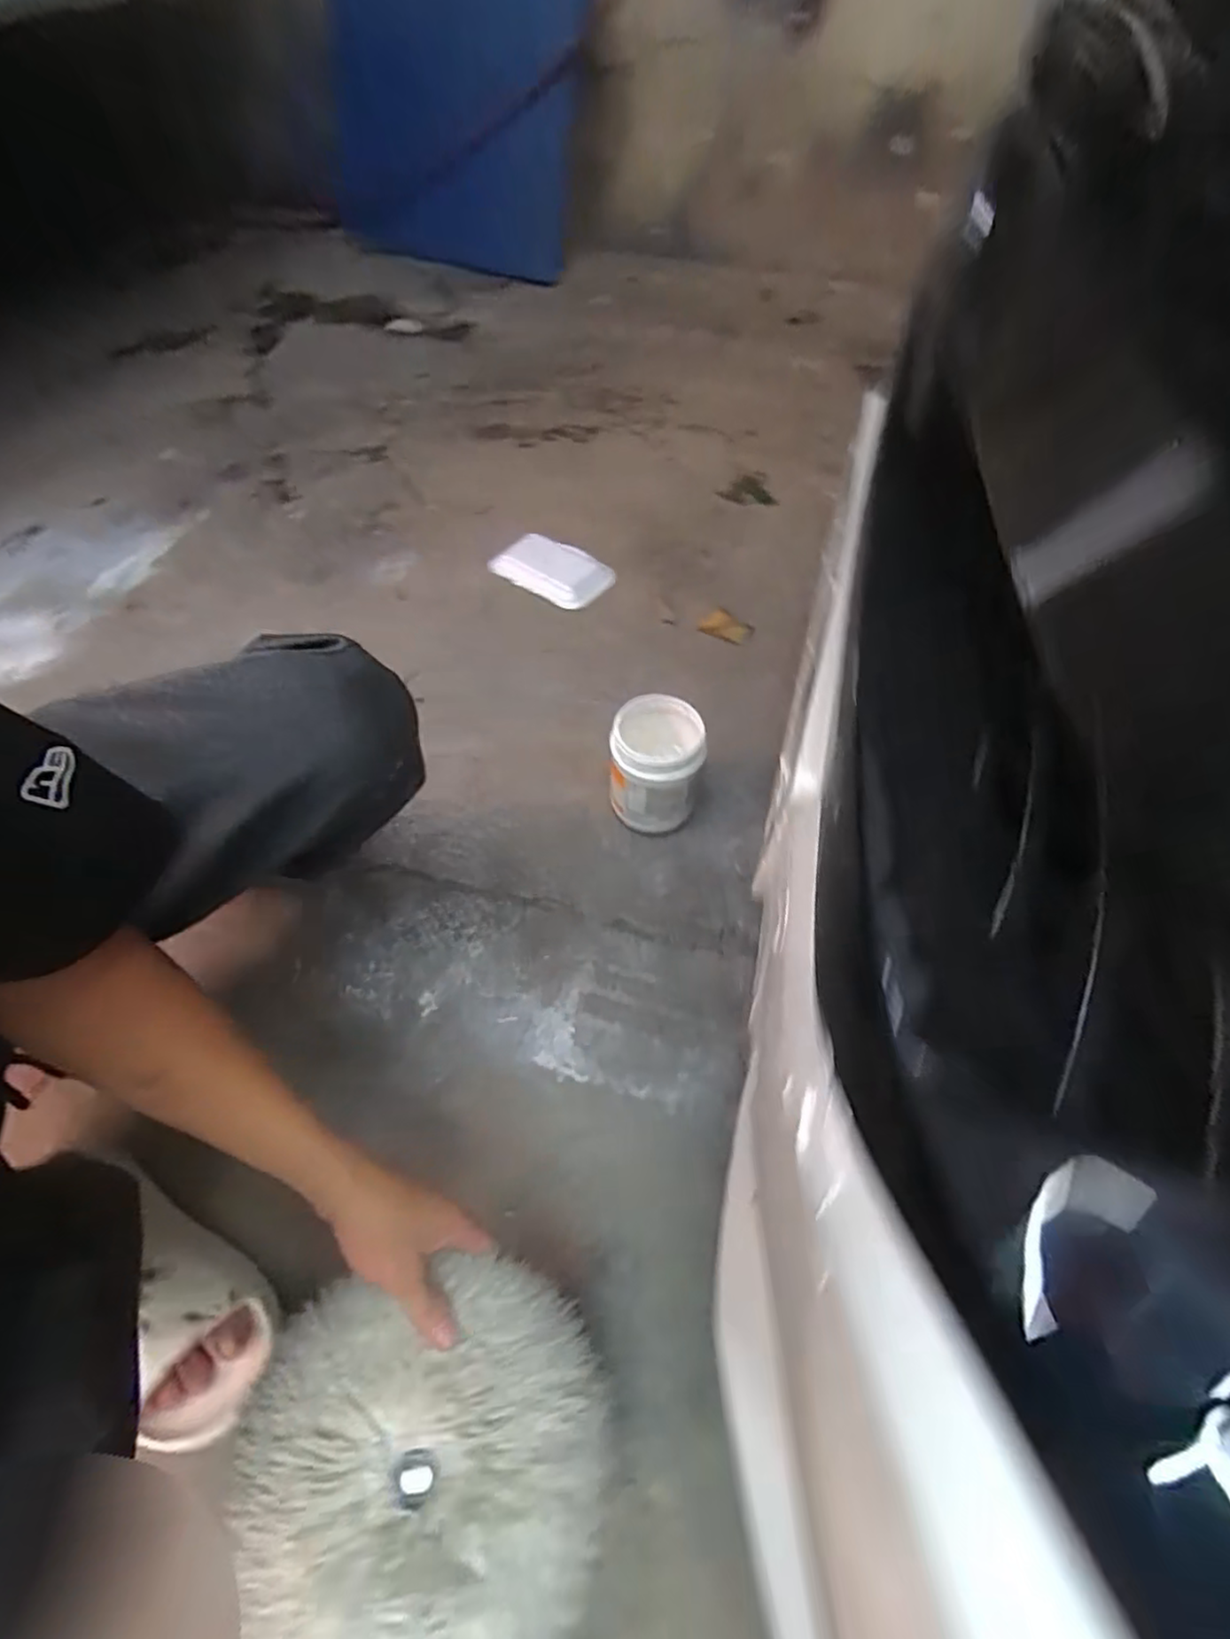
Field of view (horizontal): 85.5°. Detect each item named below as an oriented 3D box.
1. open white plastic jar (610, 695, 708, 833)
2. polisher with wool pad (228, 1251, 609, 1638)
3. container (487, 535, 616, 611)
[{"bbox_3d":[0.042,-0.055,0.739,0.096,0.128,0.098,2,55,-2],"label":"open white plastic jar"},{"bbox_3d":[-0.119,0.485,0.366,0.205,0.113,0.399,1,58,1],"label":"polisher with wool pad"},{"bbox_3d":[-0.095,-0.377,1.013,0.168,0.030,0.101,28,62,17],"label":"container"}]

